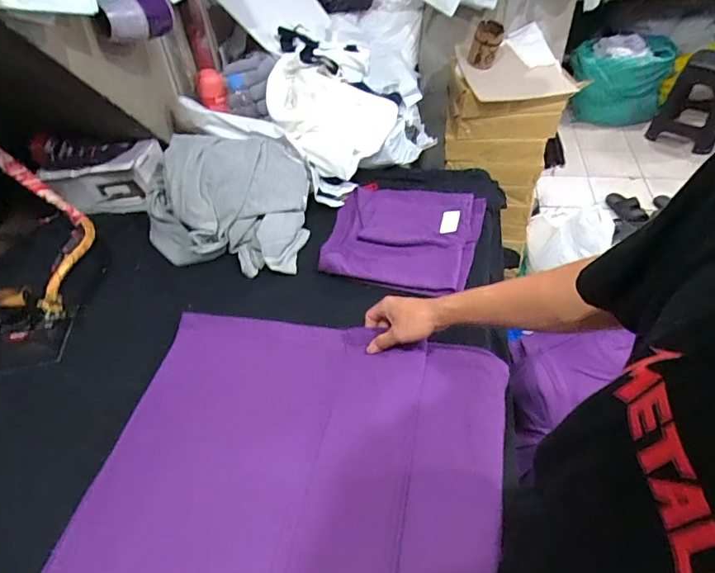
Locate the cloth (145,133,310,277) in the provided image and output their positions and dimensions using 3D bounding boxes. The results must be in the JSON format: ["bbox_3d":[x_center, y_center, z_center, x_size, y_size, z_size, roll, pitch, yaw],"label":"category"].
[{"bbox_3d":[-0.257,-0.197,0.938,0.317,0.143,0.289,6,47,11],"label":"cloth"}]

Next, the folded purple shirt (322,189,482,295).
[{"bbox_3d":[0.092,-0.106,0.928,0.288,0.031,0.271,8,47,13],"label":"folded purple shirt"}]

